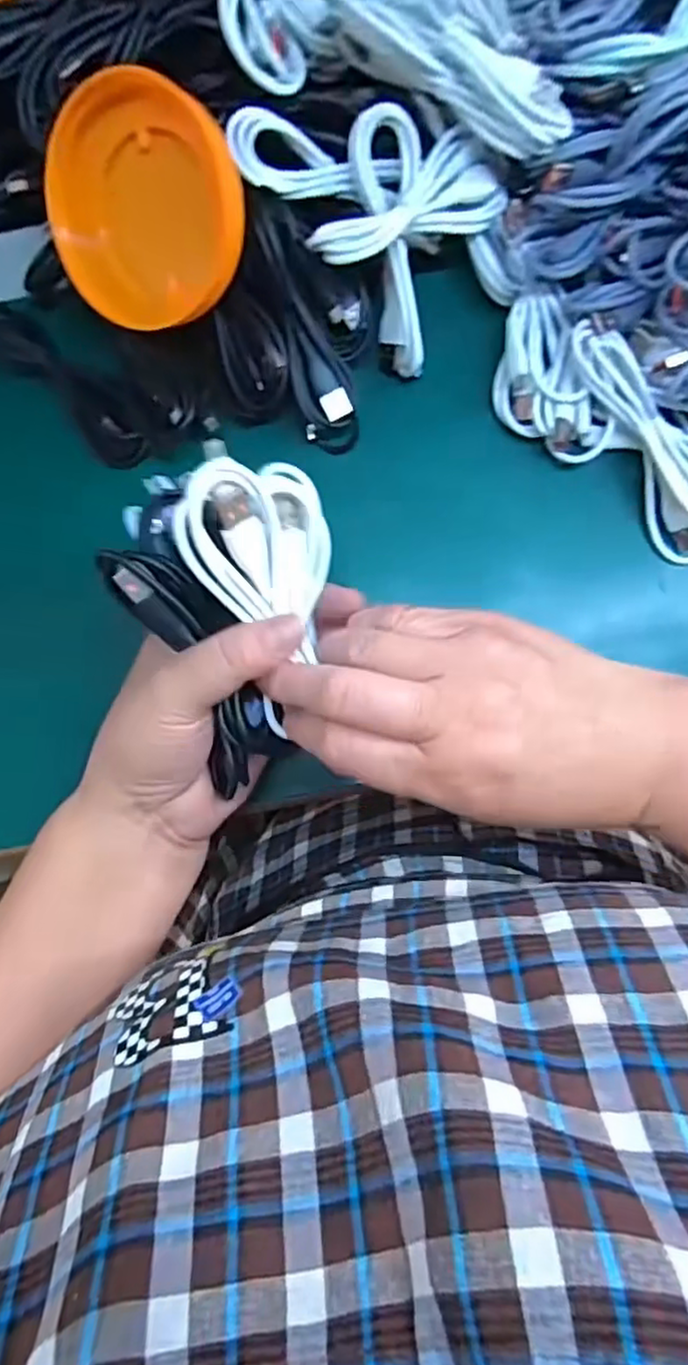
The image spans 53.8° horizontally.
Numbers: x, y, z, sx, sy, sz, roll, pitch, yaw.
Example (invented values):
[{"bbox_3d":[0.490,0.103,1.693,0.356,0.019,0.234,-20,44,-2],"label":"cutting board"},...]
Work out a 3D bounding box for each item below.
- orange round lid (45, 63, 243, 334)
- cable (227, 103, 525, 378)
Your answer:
[{"bbox_3d":[-0.092,-0.221,0.319,0.098,0.022,0.093,10,115,21],"label":"orange round lid"},{"bbox_3d":[0.024,-0.229,0.327,0.097,0.049,0.123,-39,85,0],"label":"cable"}]

